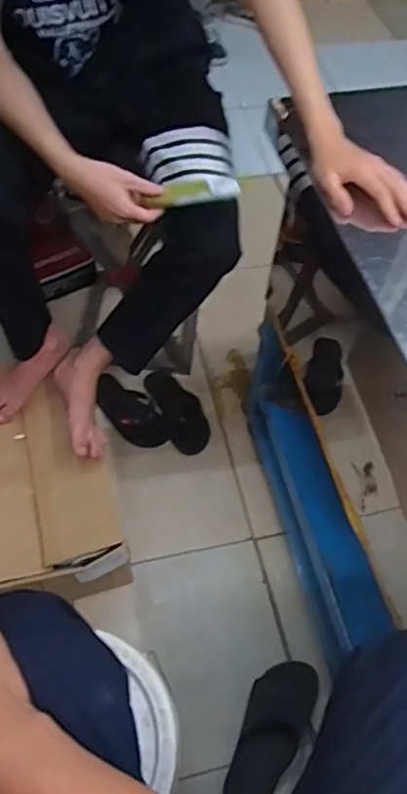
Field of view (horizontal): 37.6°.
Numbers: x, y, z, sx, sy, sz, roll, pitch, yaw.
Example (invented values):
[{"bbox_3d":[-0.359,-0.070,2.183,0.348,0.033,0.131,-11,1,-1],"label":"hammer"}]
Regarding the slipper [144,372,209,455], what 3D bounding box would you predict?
[{"bbox_3d":[-0.058,0.031,1.468,0.100,0.034,0.231,-20,61,-17],"label":"slipper"}]

